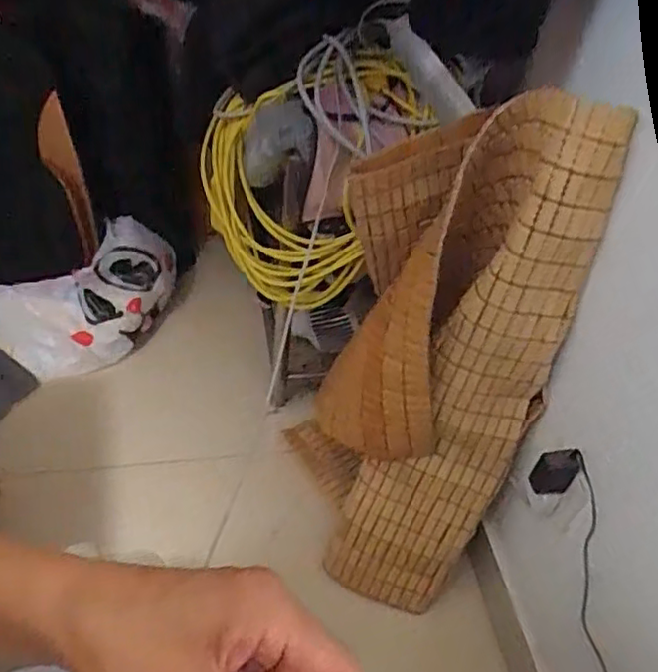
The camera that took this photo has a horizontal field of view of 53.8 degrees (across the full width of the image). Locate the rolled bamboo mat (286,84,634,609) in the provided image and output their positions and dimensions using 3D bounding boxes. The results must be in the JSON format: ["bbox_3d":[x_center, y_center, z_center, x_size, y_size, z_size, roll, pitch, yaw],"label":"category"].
[{"bbox_3d":[0.137,0.042,0.902,0.300,0.754,0.172,19,29,12],"label":"rolled bamboo mat"}]

